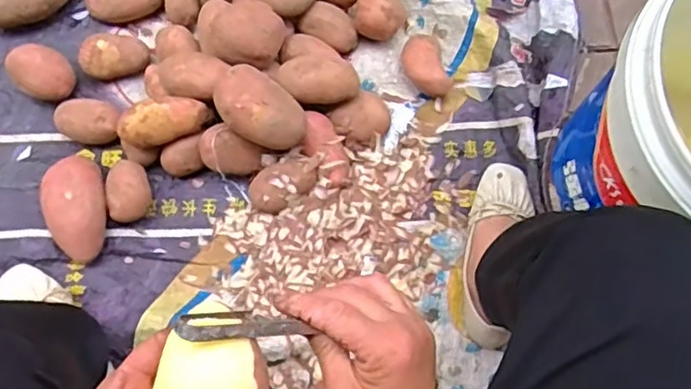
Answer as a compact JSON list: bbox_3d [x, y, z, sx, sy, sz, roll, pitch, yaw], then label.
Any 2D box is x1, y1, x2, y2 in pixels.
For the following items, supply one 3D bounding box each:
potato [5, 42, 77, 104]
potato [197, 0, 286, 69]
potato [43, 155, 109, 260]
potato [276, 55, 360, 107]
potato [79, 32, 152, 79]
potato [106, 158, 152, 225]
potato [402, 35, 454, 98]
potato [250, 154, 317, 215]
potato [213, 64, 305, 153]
[{"bbox_3d":[-0.428,-0.170,0.867,0.086,0.061,0.072,37,78,8],"label":"potato"},{"bbox_3d":[-0.151,-0.218,0.836,0.125,0.070,0.089,16,76,3],"label":"potato"},{"bbox_3d":[-0.357,0.021,0.818,0.080,0.057,0.138,-14,77,-4],"label":"potato"},{"bbox_3d":[-0.037,-0.152,0.835,0.110,0.057,0.062,0,76,-1],"label":"potato"},{"bbox_3d":[-0.334,-0.201,0.884,0.093,0.052,0.063,-22,77,-6],"label":"potato"},{"bbox_3d":[-0.292,-0.003,0.832,0.054,0.047,0.082,-3,76,-2],"label":"potato"},{"bbox_3d":[0.117,-0.189,0.892,0.064,0.049,0.100,-17,77,-5],"label":"potato"},{"bbox_3d":[-0.084,-0.015,0.837,0.101,0.047,0.062,-31,78,-8],"label":"potato"},{"bbox_3d":[-0.110,-0.112,0.789,0.118,0.057,0.078,33,78,7],"label":"potato"}]

